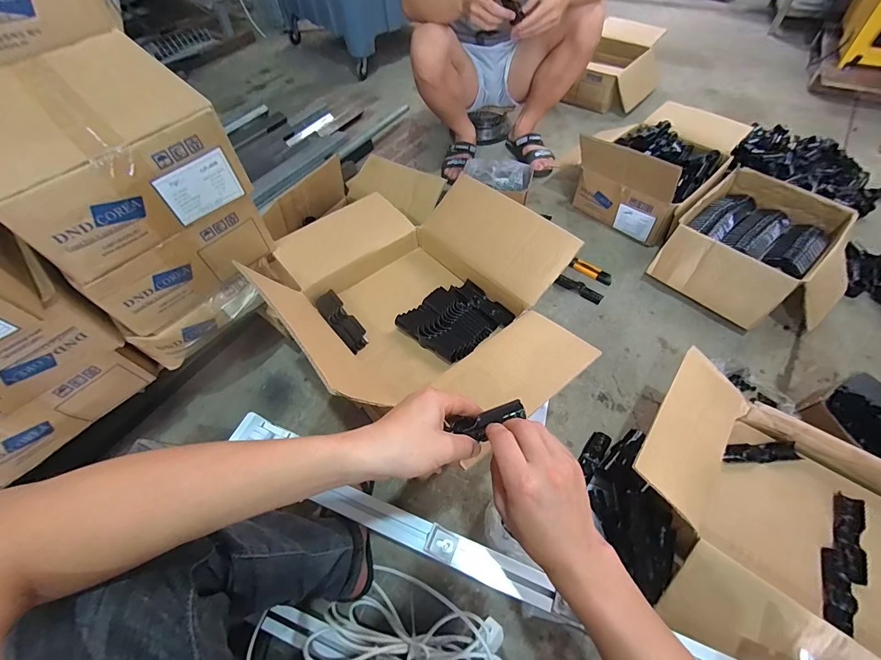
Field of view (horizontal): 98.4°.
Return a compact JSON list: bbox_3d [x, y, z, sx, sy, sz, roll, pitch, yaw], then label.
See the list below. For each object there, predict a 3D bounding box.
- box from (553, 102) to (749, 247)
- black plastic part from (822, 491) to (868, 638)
[{"bbox_3d":[0.638,-0.500,1.123,0.329,0.213,0.461,36,64,25],"label":"box"},{"bbox_3d":[0.601,0.338,0.564,0.045,0.014,0.197,30,62,22],"label":"black plastic part"}]

